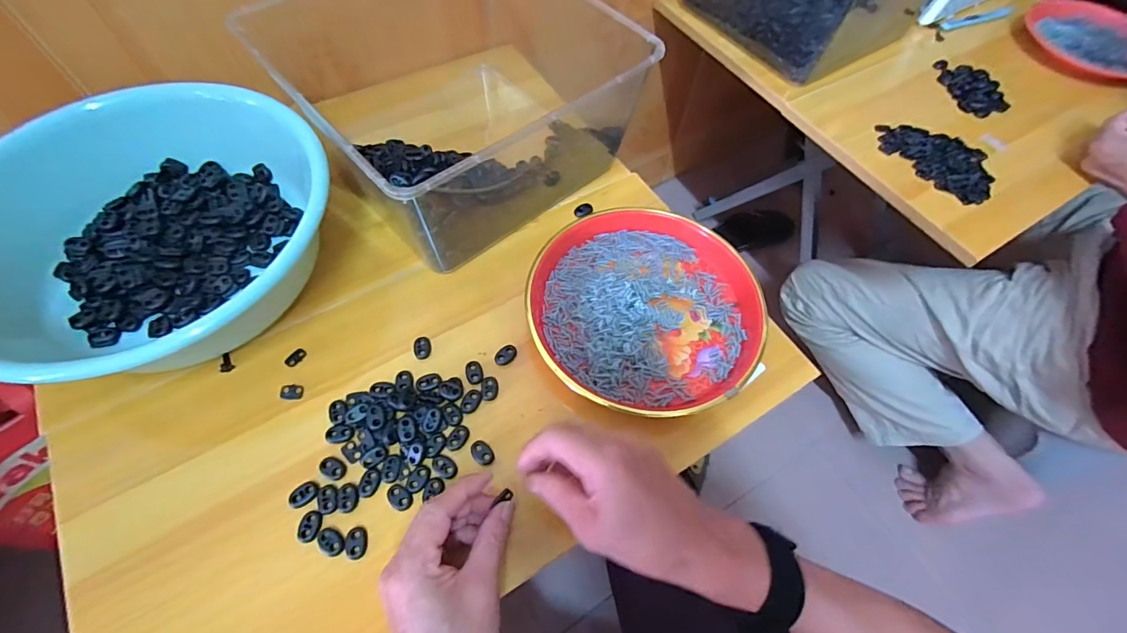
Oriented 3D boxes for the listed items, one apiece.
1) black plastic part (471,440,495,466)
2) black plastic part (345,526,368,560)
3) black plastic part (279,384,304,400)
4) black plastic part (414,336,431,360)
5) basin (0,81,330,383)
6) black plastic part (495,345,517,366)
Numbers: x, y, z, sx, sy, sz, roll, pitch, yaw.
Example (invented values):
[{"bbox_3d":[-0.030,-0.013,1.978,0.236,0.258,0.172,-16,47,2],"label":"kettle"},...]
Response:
[{"bbox_3d":[-0.068,0.114,0.399,0.015,0.006,0.022,-38,70,-21],"label":"black plastic part"},{"bbox_3d":[-0.157,0.172,0.362,0.015,0.004,0.022,-4,62,-5],"label":"black plastic part"},{"bbox_3d":[-0.238,0.066,0.418,0.019,0.004,0.014,-1,62,-4],"label":"black plastic part"},{"bbox_3d":[-0.131,0.029,0.443,0.015,0.005,0.022,-14,63,-11],"label":"black plastic part"},{"bbox_3d":[-0.357,-0.075,0.426,0.251,0.106,0.292,40,67,17],"label":"basin"},{"bbox_3d":[-0.054,0.036,0.444,0.023,0.004,0.016,-35,69,-20],"label":"black plastic part"}]

